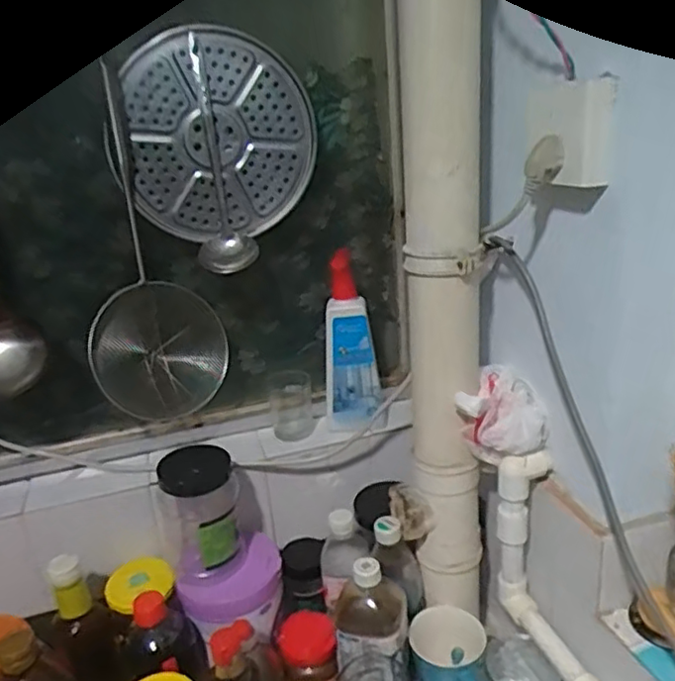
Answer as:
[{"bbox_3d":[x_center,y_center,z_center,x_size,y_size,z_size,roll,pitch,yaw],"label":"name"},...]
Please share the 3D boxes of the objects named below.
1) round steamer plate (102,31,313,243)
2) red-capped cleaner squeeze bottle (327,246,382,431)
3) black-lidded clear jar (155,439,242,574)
[{"bbox_3d":[-0.151,-0.248,0.778,0.238,0.238,0.022,-28,13,-4],"label":"round steamer plate"},{"bbox_3d":[0.017,0.006,0.845,0.072,0.224,0.042,-3,21,4],"label":"red-capped cleaner squeeze bottle"},{"bbox_3d":[-0.163,0.205,0.775,0.089,0.154,0.099,-10,21,-14],"label":"black-lidded clear jar"}]

